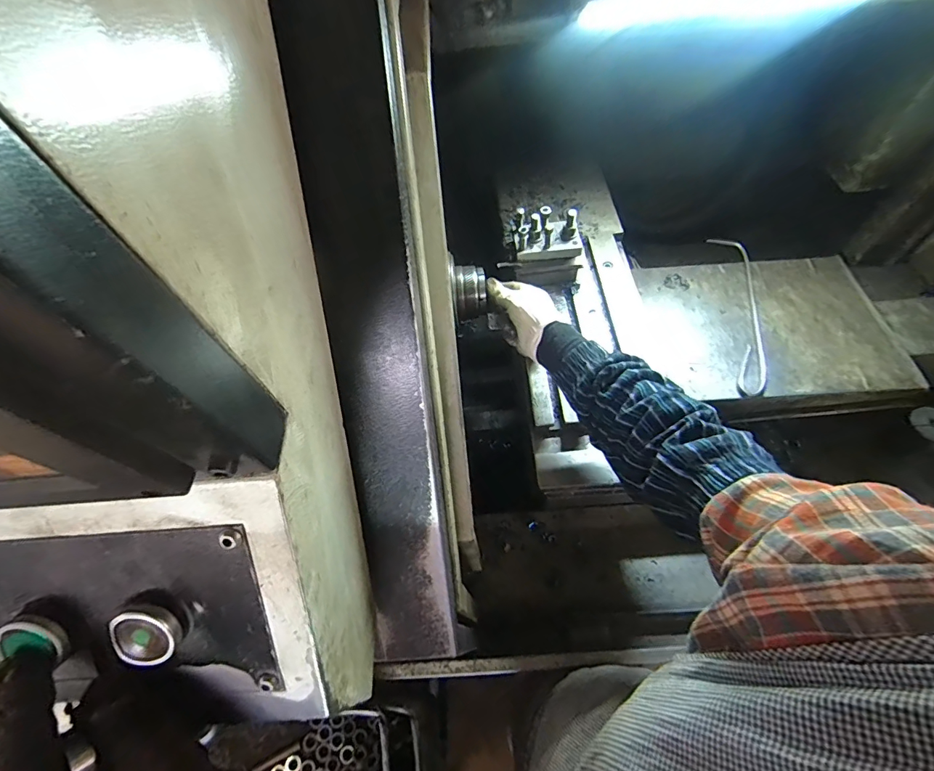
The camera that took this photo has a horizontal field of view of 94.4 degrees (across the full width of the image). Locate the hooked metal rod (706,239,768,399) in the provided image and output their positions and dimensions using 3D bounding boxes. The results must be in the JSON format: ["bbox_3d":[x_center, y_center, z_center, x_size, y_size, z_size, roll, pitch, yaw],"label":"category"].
[{"bbox_3d":[0.469,-0.136,0.749,0.061,0.007,0.368,8,60,9],"label":"hooked metal rod"}]

